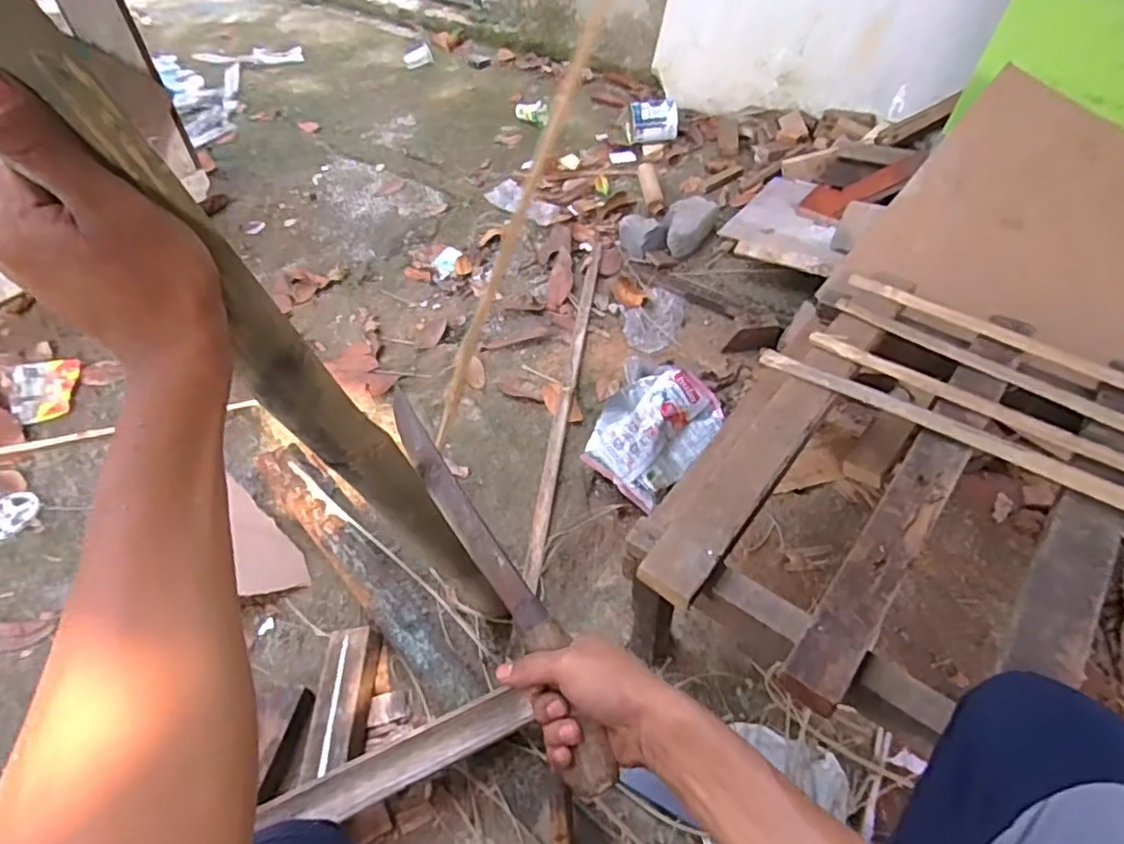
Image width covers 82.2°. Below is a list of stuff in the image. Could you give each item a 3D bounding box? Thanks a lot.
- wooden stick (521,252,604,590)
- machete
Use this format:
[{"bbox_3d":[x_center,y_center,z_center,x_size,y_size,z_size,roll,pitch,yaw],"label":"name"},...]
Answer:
[{"bbox_3d":[0.015,-0.071,1.278,0.024,0.031,0.858,6,52,7],"label":"wooden stick"},{"bbox_3d":[-0.057,0.116,0.513,0.041,0.028,0.349,-26,63,-18],"label":"machete"}]

